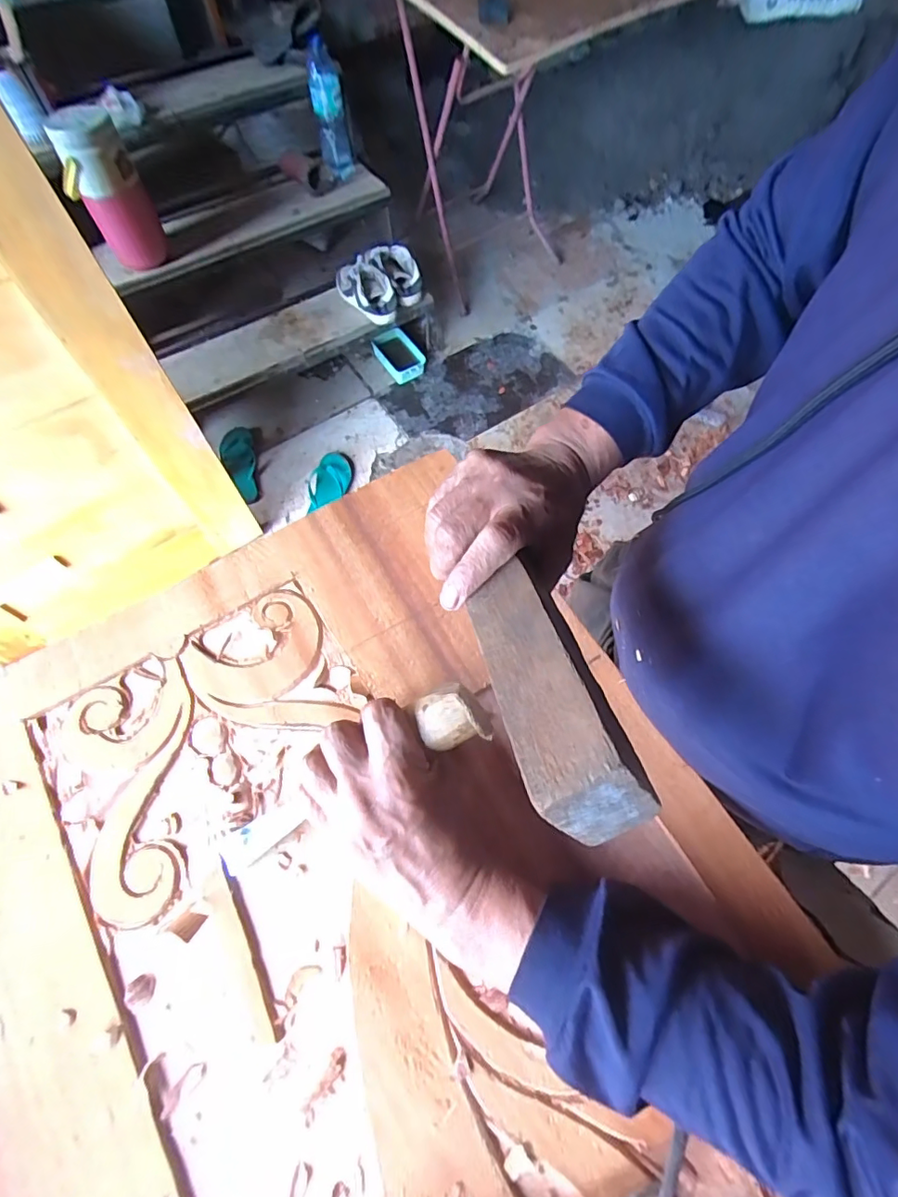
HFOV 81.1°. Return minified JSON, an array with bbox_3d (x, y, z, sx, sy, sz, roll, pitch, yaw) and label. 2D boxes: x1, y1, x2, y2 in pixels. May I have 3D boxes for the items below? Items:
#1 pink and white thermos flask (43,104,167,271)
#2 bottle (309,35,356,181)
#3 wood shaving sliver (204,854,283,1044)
[{"bbox_3d":[-0.717,-0.860,1.113,0.140,0.256,0.129,-27,70,-12],"label":"pink and white thermos flask"},{"bbox_3d":[-0.297,-1.227,1.325,0.087,0.250,0.100,-8,68,-5],"label":"bottle"},{"bbox_3d":[-0.138,0.230,0.344,0.021,0.004,0.110,-24,70,-11],"label":"wood shaving sliver"}]

